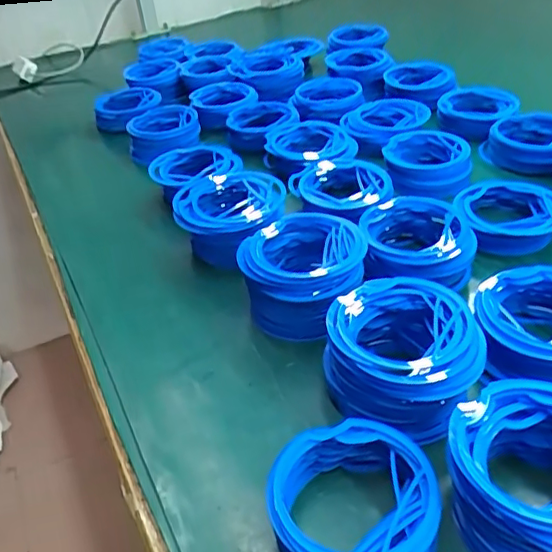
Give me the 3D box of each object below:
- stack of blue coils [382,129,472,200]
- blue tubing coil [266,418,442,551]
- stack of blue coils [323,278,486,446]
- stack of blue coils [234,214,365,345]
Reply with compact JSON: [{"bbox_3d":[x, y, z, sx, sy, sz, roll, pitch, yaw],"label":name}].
[{"bbox_3d":[0.181,-0.135,0.704,0.093,0.054,0.078,-5,37,3],"label":"stack of blue coils"},{"bbox_3d":[0.046,0.139,0.347,0.096,0.036,0.094,-4,37,3],"label":"blue tubing coil"},{"bbox_3d":[0.091,0.058,0.422,0.110,0.061,0.107,10,41,22],"label":"stack of blue coils"},{"bbox_3d":[0.024,-0.001,0.507,0.107,0.064,0.098,-4,37,4],"label":"stack of blue coils"}]

